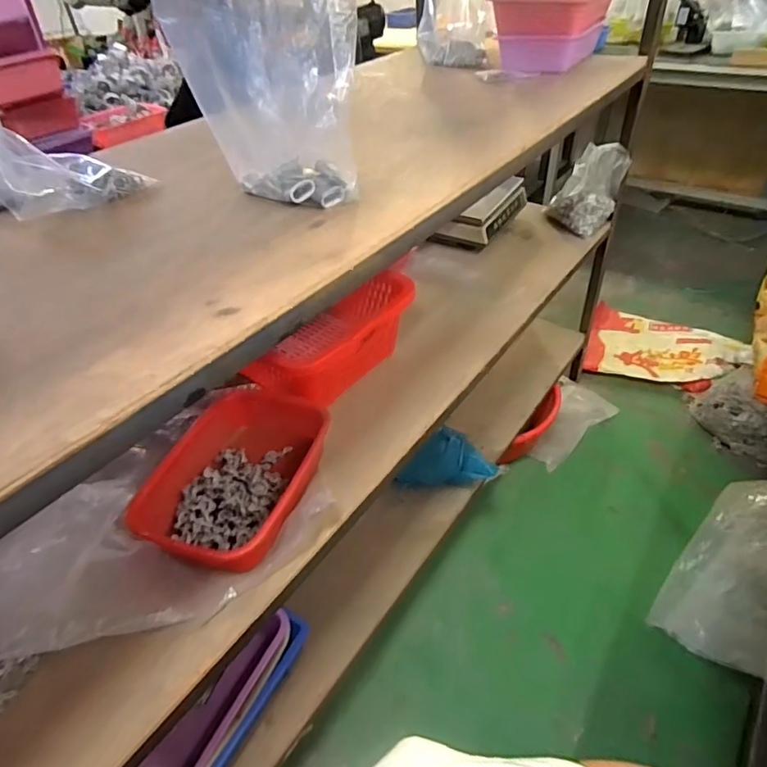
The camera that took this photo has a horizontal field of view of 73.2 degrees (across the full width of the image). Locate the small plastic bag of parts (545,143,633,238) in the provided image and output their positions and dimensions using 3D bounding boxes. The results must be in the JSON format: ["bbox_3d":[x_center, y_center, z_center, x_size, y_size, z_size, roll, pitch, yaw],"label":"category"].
[{"bbox_3d":[0.528,-0.507,1.333,0.156,0.149,0.201,17,46,23],"label":"small plastic bag of parts"}]

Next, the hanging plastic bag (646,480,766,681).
[{"bbox_3d":[0.817,0.395,1.113,0.480,0.072,0.318,-50,25,-25],"label":"hanging plastic bag"}]

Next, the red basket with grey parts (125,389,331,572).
[{"bbox_3d":[-0.206,0.136,0.782,0.218,0.092,0.305,6,42,13],"label":"red basket with grey parts"}]

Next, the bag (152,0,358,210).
[{"bbox_3d":[-0.132,-0.353,0.618,0.195,0.239,0.090,4,42,11],"label":"bag"}]

